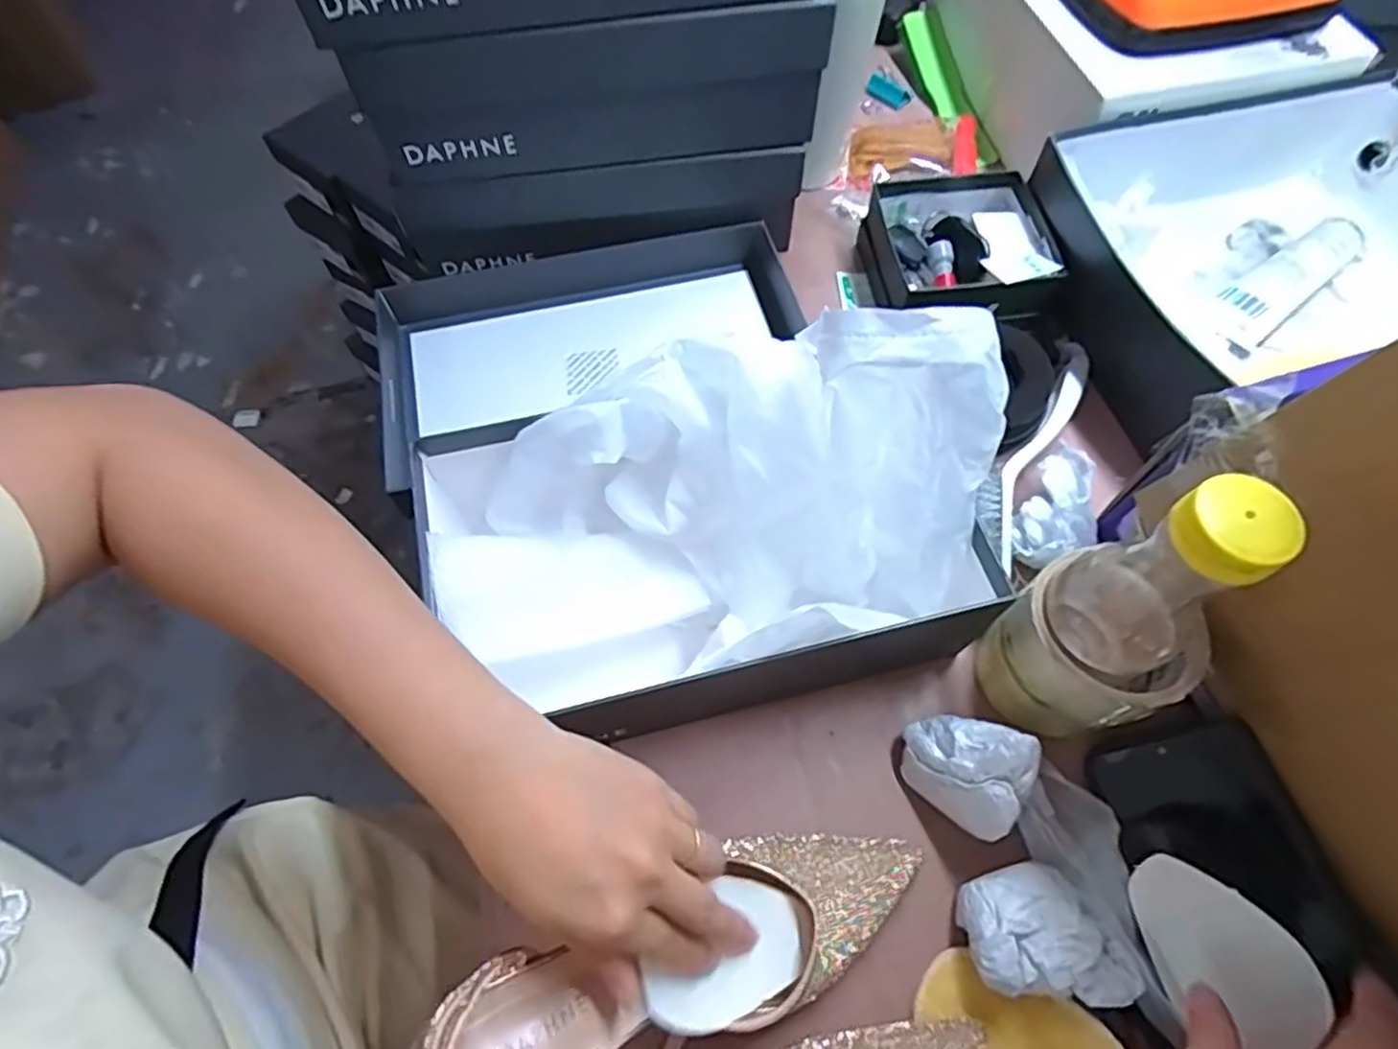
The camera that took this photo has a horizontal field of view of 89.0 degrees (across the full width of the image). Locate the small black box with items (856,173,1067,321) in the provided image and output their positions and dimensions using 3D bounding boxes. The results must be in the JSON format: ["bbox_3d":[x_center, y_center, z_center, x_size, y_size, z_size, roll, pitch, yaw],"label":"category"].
[{"bbox_3d":[0.203,-0.213,0.567,0.130,0.054,0.136,-3,63,0],"label":"small black box with items"}]

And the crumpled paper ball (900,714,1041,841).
[{"bbox_3d":[0.142,0.130,0.382,0.059,0.057,0.047,27,67,14],"label":"crumpled paper ball"}]

